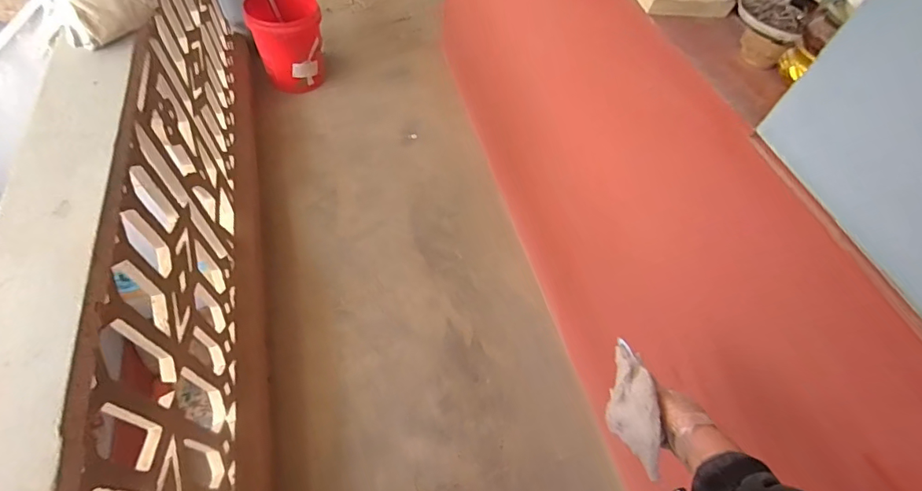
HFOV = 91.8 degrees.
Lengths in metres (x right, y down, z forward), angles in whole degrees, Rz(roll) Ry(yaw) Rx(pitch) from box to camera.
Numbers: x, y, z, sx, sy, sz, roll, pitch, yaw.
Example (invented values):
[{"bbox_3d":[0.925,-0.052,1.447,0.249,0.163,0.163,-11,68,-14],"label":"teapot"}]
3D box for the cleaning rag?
[{"bbox_3d":[0.259,0.235,0.678,0.039,0.116,0.201,8,52,1],"label":"cleaning rag"}]

